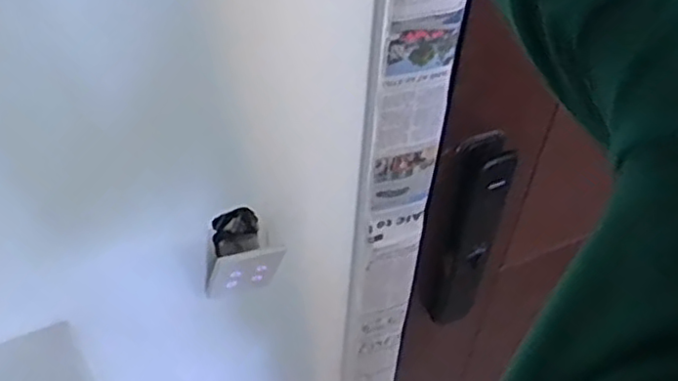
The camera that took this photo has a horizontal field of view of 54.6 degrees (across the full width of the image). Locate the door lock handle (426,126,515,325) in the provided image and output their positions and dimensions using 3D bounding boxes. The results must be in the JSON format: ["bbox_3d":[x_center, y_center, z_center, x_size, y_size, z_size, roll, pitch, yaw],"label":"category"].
[{"bbox_3d":[0.198,0.080,1.034,0.087,0.409,0.059,17,47,13],"label":"door lock handle"}]

